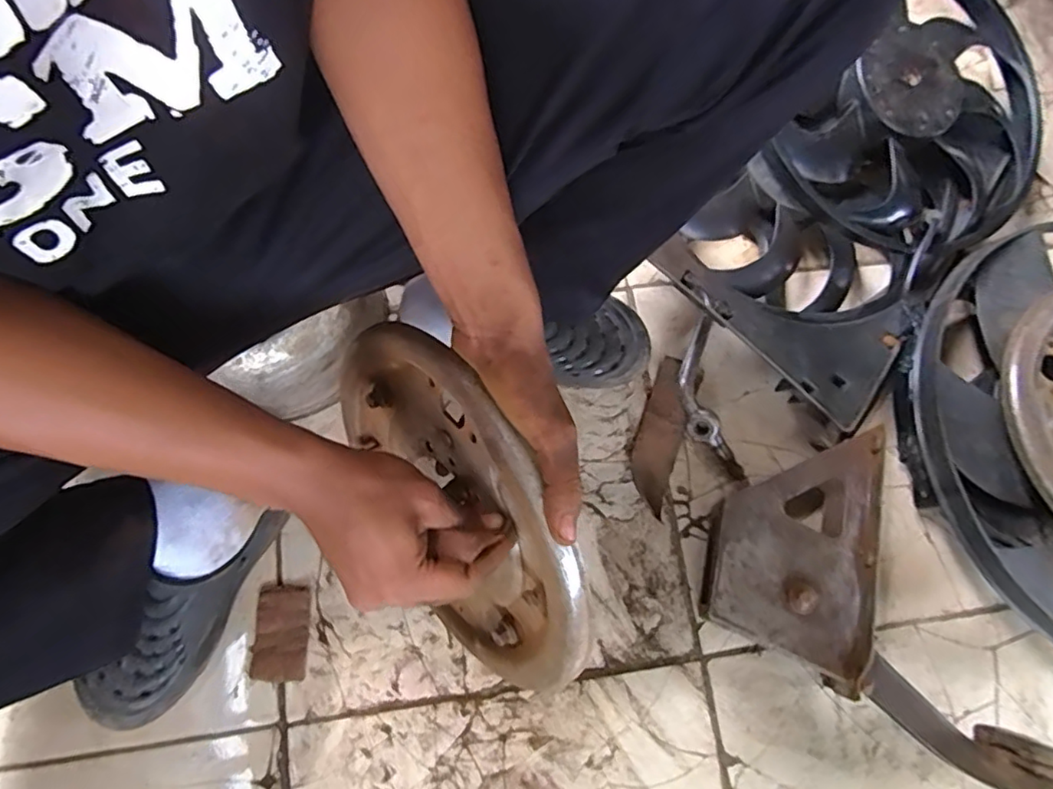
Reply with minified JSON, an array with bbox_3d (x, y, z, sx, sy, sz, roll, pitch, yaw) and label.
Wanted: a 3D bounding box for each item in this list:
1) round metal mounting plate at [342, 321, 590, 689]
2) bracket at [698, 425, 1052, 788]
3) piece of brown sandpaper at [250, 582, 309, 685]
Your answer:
[{"bbox_3d":[-0.053,0.087,0.451,0.021,0.246,0.281,-26,89,-33],"label":"round metal mounting plate"},{"bbox_3d":[0.308,0.232,0.560,0.216,0.111,0.333,-24,75,-9],"label":"bracket"},{"bbox_3d":[-0.243,0.235,0.590,0.051,0.008,0.088,-1,74,-3],"label":"piece of brown sandpaper"}]

